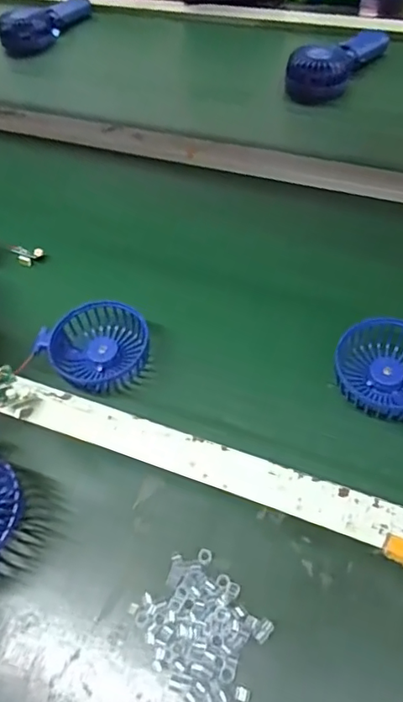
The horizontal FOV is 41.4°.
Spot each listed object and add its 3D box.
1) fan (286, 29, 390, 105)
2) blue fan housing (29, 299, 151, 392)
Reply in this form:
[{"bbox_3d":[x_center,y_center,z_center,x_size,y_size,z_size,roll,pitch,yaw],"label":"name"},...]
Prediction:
[{"bbox_3d":[0.198,-0.417,0.756,0.069,0.055,0.180,33,63,25],"label":"fan"},{"bbox_3d":[-0.100,-0.006,0.502,0.097,0.029,0.085,6,55,9],"label":"blue fan housing"}]

